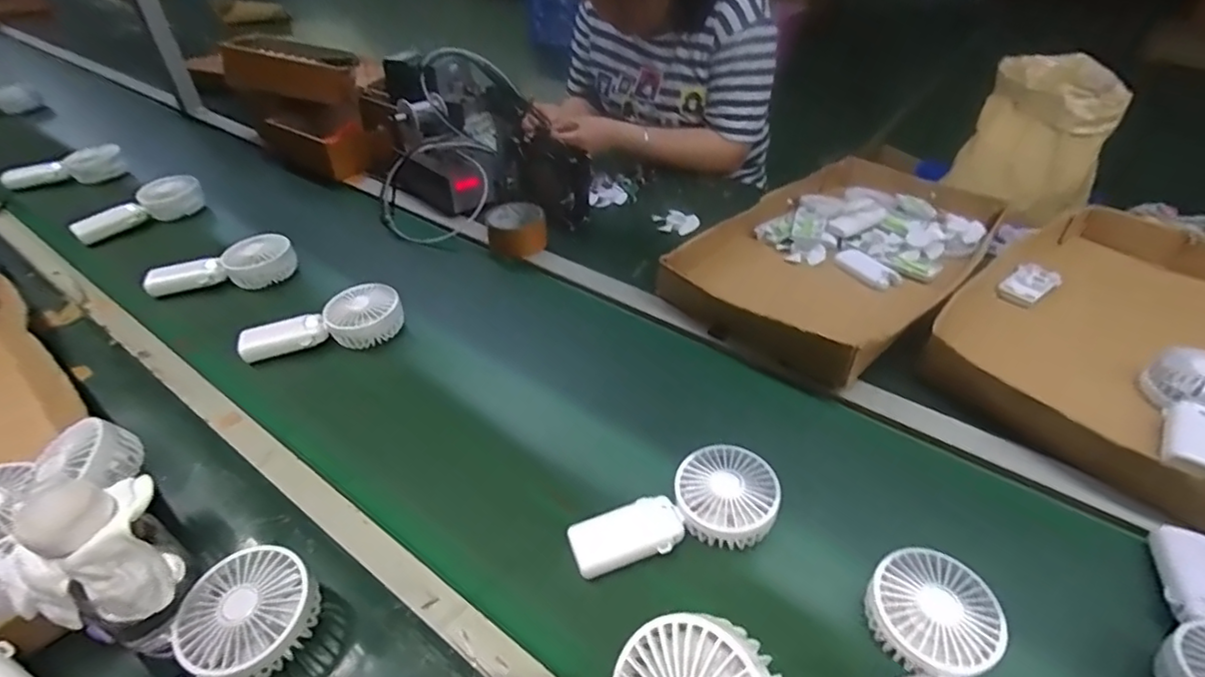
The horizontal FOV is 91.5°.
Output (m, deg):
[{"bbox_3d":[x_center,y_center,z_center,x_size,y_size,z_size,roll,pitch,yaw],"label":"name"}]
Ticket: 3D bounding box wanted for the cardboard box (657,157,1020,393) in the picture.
[{"bbox_3d":[0.349,-0.134,0.854,0.313,0.064,0.524,31,49,32],"label":"cardboard box"}]

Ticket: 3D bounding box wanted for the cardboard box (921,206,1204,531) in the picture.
[{"bbox_3d":[0.639,-0.007,0.704,0.513,0.062,0.323,-26,46,-28],"label":"cardboard box"}]

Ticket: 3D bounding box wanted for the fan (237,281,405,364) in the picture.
[{"bbox_3d":[-0.343,-0.016,0.721,0.187,0.048,0.073,-12,41,-14],"label":"fan"}]

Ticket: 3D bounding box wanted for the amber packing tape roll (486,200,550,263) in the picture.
[{"bbox_3d":[-0.127,-0.166,0.887,0.086,0.059,0.079,-4,40,-5],"label":"amber packing tape roll"}]

